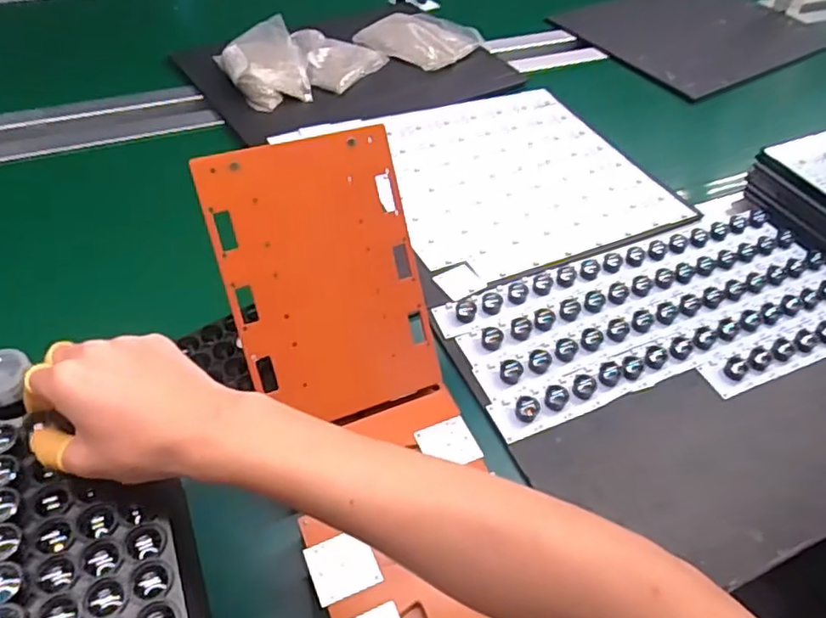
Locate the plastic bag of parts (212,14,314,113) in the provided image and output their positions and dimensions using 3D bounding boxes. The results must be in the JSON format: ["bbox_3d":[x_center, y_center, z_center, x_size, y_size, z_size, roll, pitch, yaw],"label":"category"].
[{"bbox_3d":[-0.229,-0.379,0.962,0.120,0.056,0.168,-17,51,-19],"label":"plastic bag of parts"}]

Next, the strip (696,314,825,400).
[{"bbox_3d":[0.434,0.034,0.675,0.274,0.017,0.045,-16,51,-18],"label":"strip"}]

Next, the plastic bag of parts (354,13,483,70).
[{"bbox_3d":[0.011,-0.480,1.089,0.180,0.035,0.164,30,52,21],"label":"plastic bag of parts"}]

